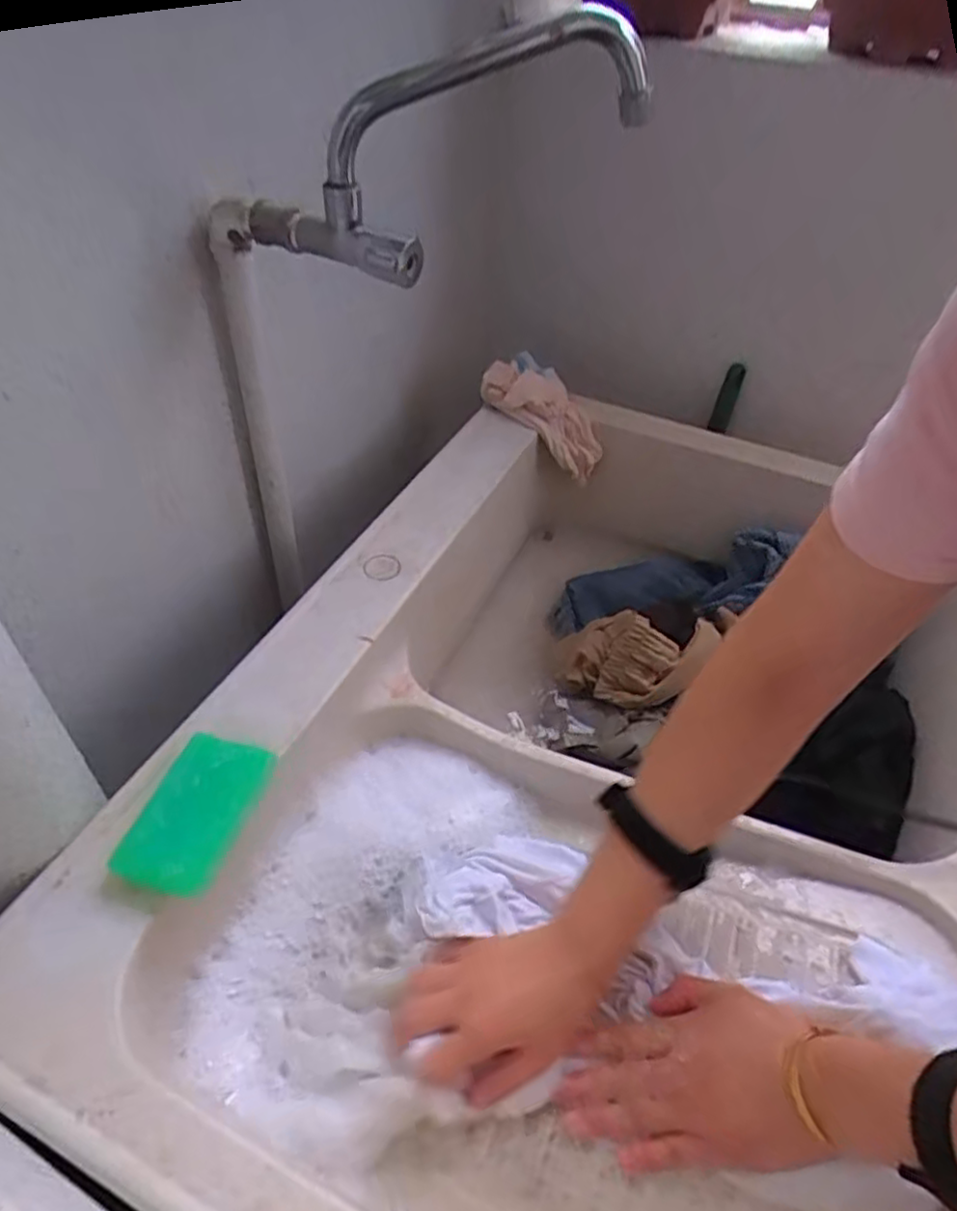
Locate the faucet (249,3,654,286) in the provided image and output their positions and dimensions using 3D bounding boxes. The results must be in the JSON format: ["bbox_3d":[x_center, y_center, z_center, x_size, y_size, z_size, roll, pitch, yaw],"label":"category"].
[{"bbox_3d":[-0.020,-0.301,0.455,0.276,0.100,0.083,-28,49,3],"label":"faucet"}]

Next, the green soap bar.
[{"bbox_3d":[-0.183,0.135,0.460,0.062,0.025,0.105,15,46,10],"label":"green soap bar"}]

